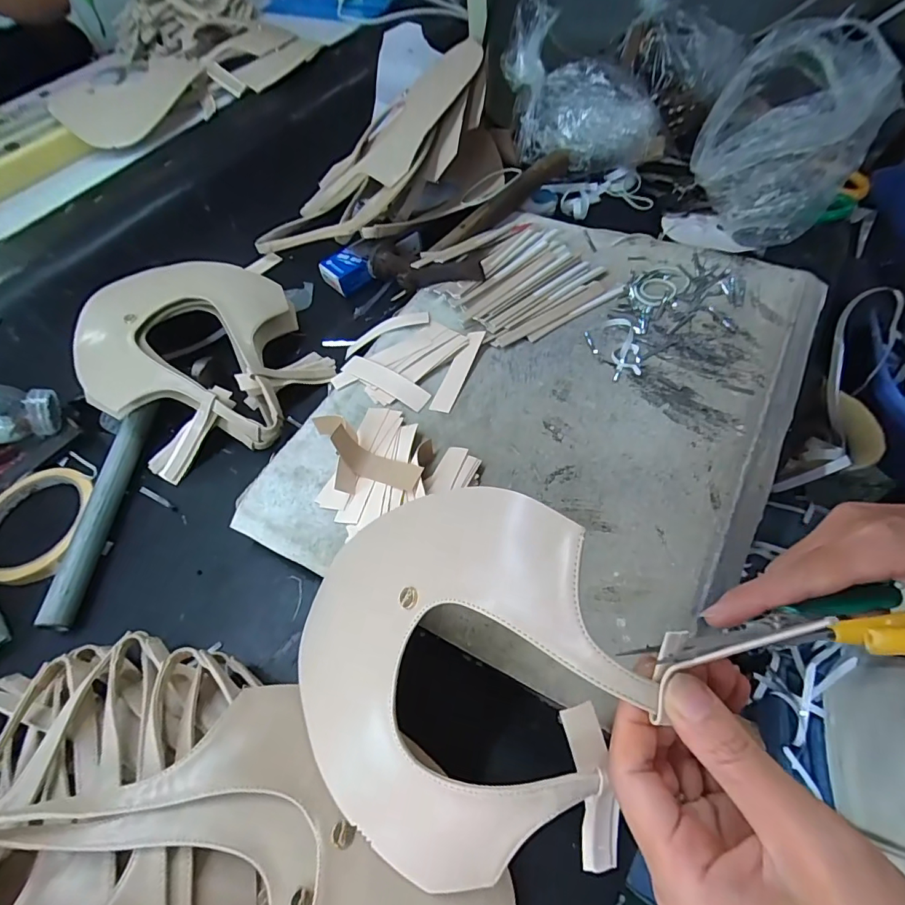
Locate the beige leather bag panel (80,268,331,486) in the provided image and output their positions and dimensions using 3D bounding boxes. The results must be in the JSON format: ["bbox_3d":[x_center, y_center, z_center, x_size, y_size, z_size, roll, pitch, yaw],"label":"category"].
[{"bbox_3d":[-0.222,-0.090,0.417,0.181,0.055,0.230,-35,60,-15],"label":"beige leather bag panel"}]

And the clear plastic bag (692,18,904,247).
[{"bbox_3d":[0.287,-0.274,0.414,0.094,0.141,0.098,-19,57,-5],"label":"clear plastic bag"}]

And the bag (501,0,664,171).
[{"bbox_3d":[0.138,-0.376,0.488,0.173,0.112,0.097,17,61,17],"label":"bag"}]

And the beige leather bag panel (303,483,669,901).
[{"bbox_3d":[0.001,0.105,0.229,0.175,0.051,0.166,-27,68,25],"label":"beige leather bag panel"}]

